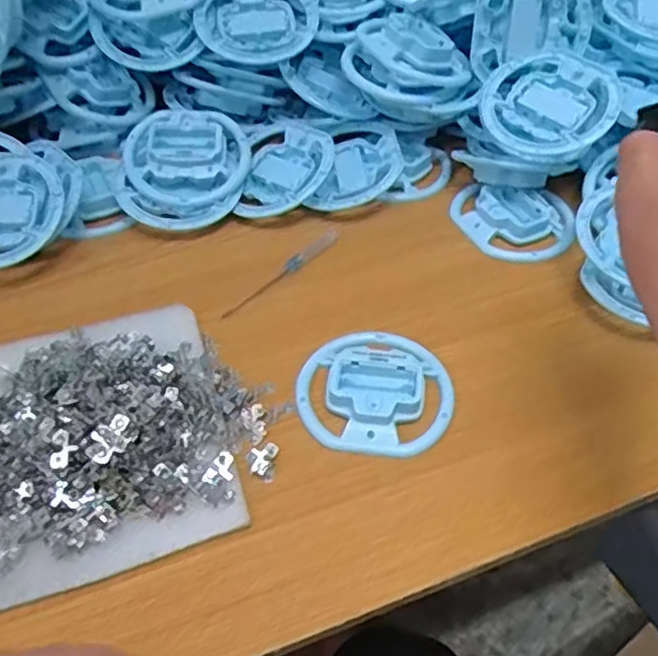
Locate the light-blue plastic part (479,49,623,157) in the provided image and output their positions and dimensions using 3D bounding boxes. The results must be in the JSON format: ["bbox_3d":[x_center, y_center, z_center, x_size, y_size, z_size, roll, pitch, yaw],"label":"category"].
[{"bbox_3d":[0.179,-0.183,0.569,0.105,0.022,0.105,13,70,19],"label":"light-blue plastic part"}]

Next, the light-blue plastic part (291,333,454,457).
[{"bbox_3d":[0.031,0.038,0.462,0.099,0.020,0.096,0,48,0],"label":"light-blue plastic part"}]

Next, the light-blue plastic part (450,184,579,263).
[{"bbox_3d":[0.154,-0.090,0.577,0.100,0.016,0.083,7,48,5],"label":"light-blue plastic part"}]

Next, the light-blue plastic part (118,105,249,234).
[{"bbox_3d":[-0.124,-0.139,0.587,0.109,0.024,0.120,41,75,7],"label":"light-blue plastic part"}]

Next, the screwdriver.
[{"bbox_3d":[-0.036,-0.044,0.542,0.011,0.006,0.120,35,57,27],"label":"screwdriver"}]

